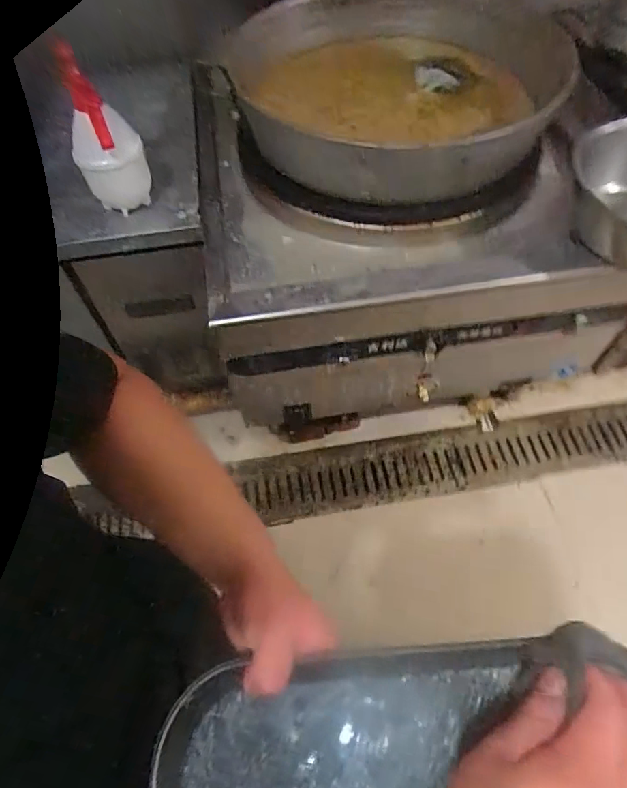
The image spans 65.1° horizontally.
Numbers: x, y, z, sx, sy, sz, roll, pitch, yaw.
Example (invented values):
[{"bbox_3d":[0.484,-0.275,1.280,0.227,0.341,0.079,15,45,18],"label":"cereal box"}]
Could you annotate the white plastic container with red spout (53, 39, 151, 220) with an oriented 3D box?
[{"bbox_3d":[-0.369,-0.456,0.866,0.091,0.270,0.085,15,60,11],"label":"white plastic container with red spout"}]

